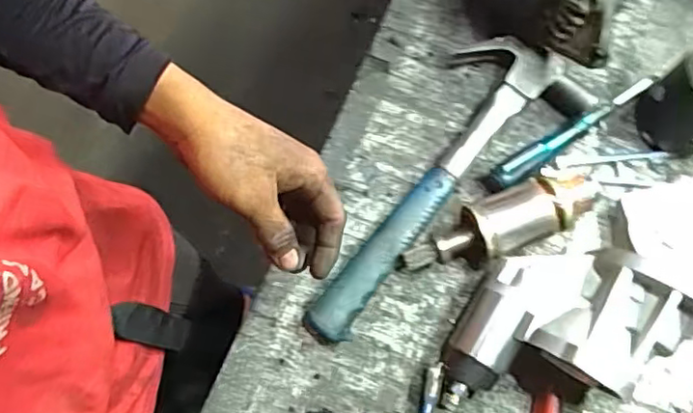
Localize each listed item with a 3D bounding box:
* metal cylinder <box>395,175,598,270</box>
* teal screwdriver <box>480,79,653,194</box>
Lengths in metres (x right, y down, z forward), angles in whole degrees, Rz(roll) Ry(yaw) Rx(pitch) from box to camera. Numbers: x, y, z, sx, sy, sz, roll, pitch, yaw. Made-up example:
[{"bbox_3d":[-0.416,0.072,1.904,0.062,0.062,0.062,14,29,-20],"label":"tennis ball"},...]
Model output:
[{"bbox_3d":[0.133,0.019,0.536,0.176,0.048,0.051,-23,80,-7],"label":"metal cylinder"},{"bbox_3d":[0.209,-0.072,0.576,0.198,0.025,0.021,-35,82,-9],"label":"teal screwdriver"}]

